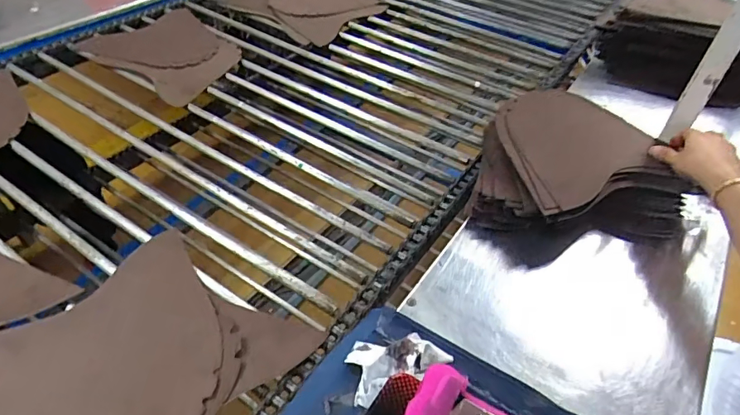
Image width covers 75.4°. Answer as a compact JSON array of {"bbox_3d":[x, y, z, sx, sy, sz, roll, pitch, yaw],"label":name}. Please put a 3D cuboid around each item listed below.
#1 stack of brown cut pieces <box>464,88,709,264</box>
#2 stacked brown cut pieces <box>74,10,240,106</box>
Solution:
[{"bbox_3d":[0.288,-0.041,0.656,0.266,0.073,0.286,15,45,10],"label":"stack of brown cut pieces"},{"bbox_3d":[-0.386,-0.314,0.944,0.323,0.014,0.238,31,50,24],"label":"stacked brown cut pieces"}]

